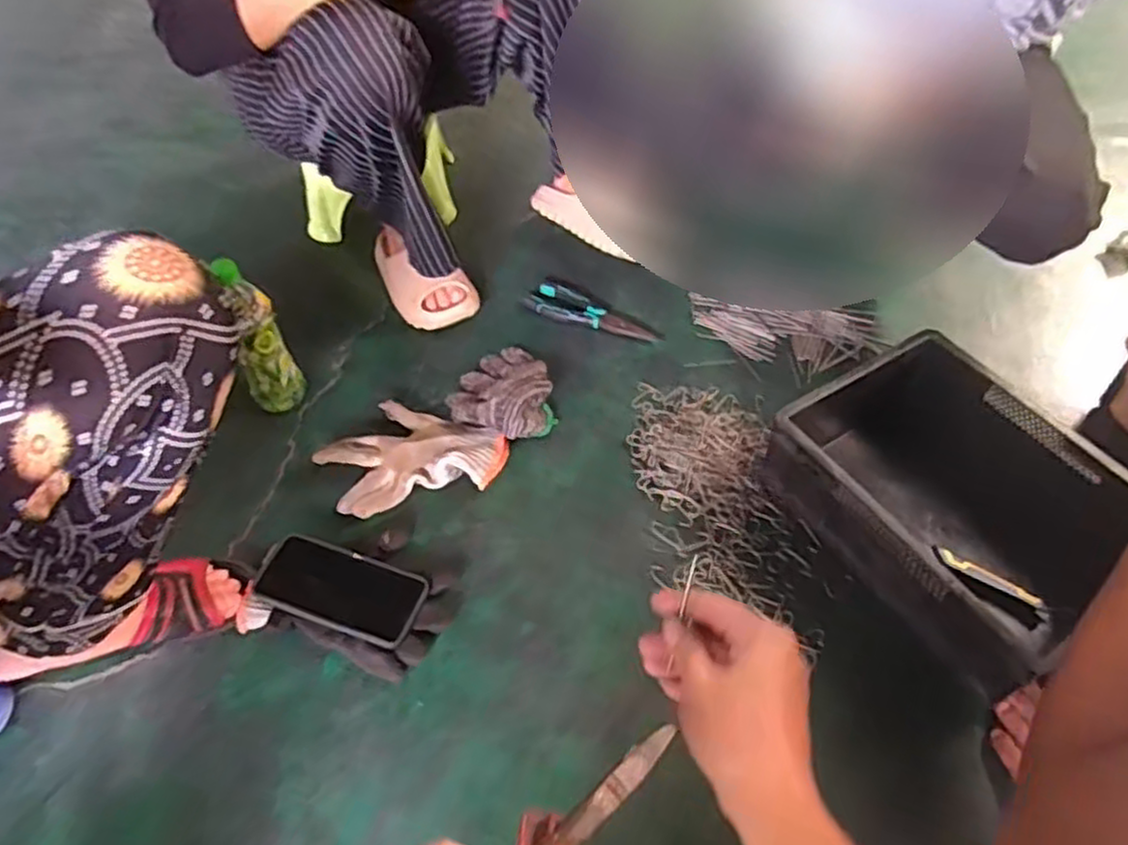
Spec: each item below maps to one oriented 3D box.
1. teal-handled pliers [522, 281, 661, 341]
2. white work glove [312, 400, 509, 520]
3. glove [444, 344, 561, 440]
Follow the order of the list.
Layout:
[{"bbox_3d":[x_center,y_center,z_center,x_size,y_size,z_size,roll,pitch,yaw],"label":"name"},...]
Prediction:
[{"bbox_3d":[0.037,-0.147,1.031,0.178,0.015,0.055,23,55,19],"label":"teal-handled pliers"},{"bbox_3d":[-0.177,0.033,0.894,0.205,0.029,0.135,-13,52,-8],"label":"white work glove"},{"bbox_3d":[-0.082,-0.046,0.937,0.129,0.051,0.160,-9,52,-5],"label":"glove"}]

